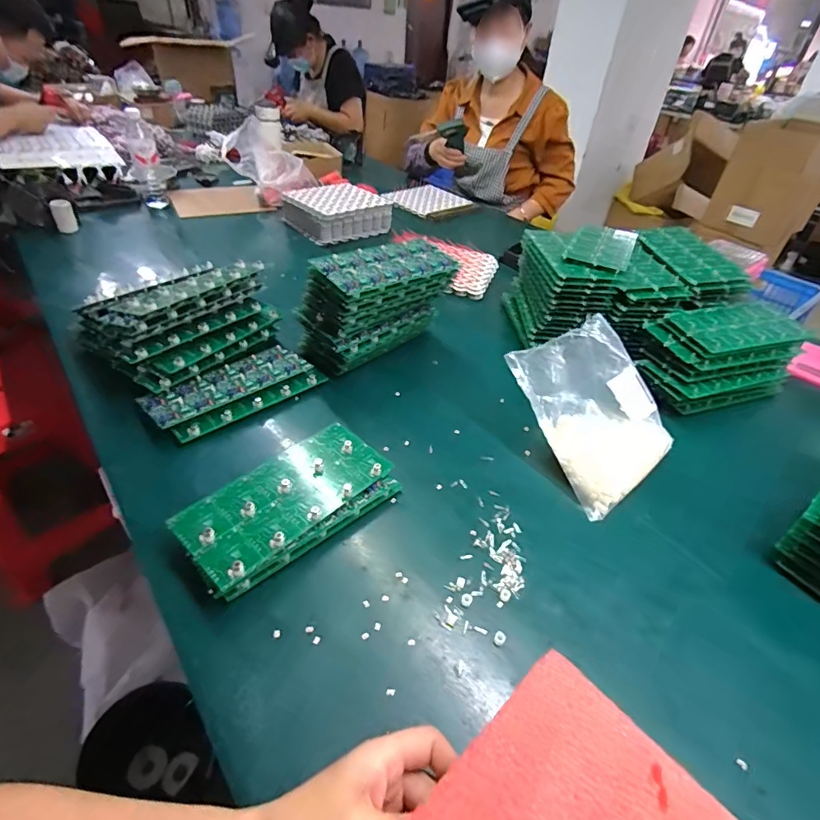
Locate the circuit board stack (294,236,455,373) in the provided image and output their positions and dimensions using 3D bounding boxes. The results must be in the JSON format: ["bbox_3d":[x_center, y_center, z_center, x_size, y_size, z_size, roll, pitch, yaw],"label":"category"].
[{"bbox_3d":[-0.052,-0.175,0.748,0.234,0.149,0.112,-26,49,-32],"label":"circuit board stack"}]

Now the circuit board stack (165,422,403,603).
[{"bbox_3d":[-0.129,0.100,0.508,0.115,0.042,0.224,34,48,30],"label":"circuit board stack"}]

